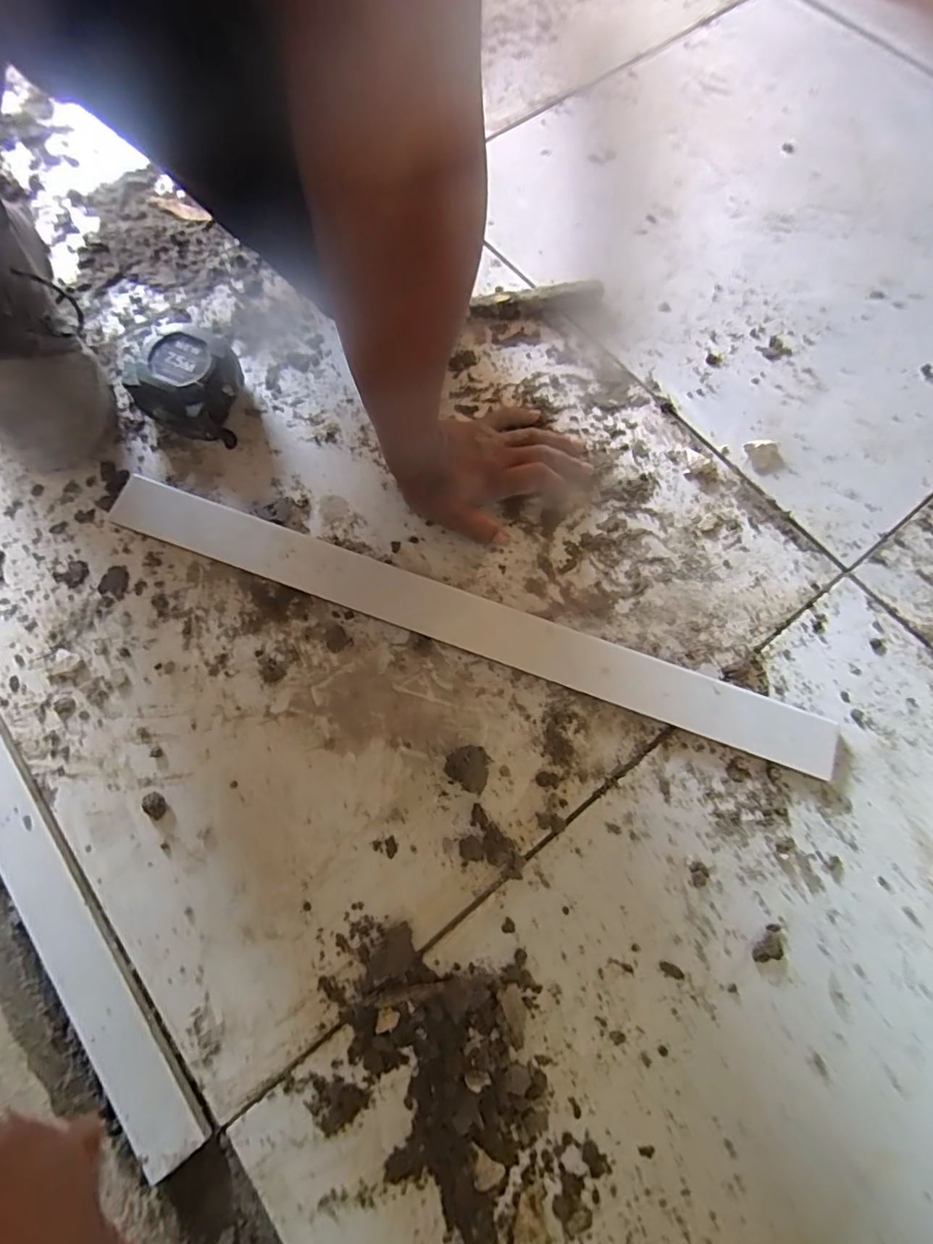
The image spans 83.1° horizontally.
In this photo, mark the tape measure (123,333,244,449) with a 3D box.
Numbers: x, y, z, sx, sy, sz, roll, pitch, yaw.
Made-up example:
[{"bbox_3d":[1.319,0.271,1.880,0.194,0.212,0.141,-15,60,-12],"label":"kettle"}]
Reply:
[{"bbox_3d":[-0.245,-0.214,0.477,0.095,0.044,0.080,18,73,6],"label":"tape measure"}]

